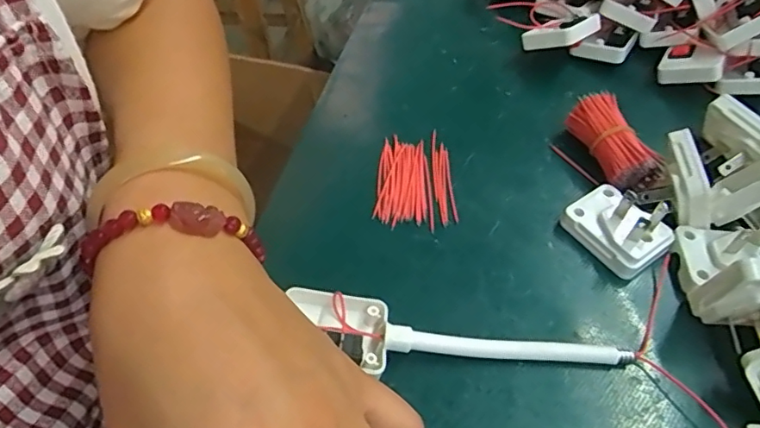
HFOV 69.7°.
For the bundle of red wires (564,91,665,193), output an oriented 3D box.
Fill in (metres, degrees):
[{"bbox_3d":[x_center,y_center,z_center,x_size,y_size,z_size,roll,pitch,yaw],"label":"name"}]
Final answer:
[{"bbox_3d":[0.134,-0.039,0.312,0.026,0.028,0.063,-17,52,-10],"label":"bundle of red wires"}]

